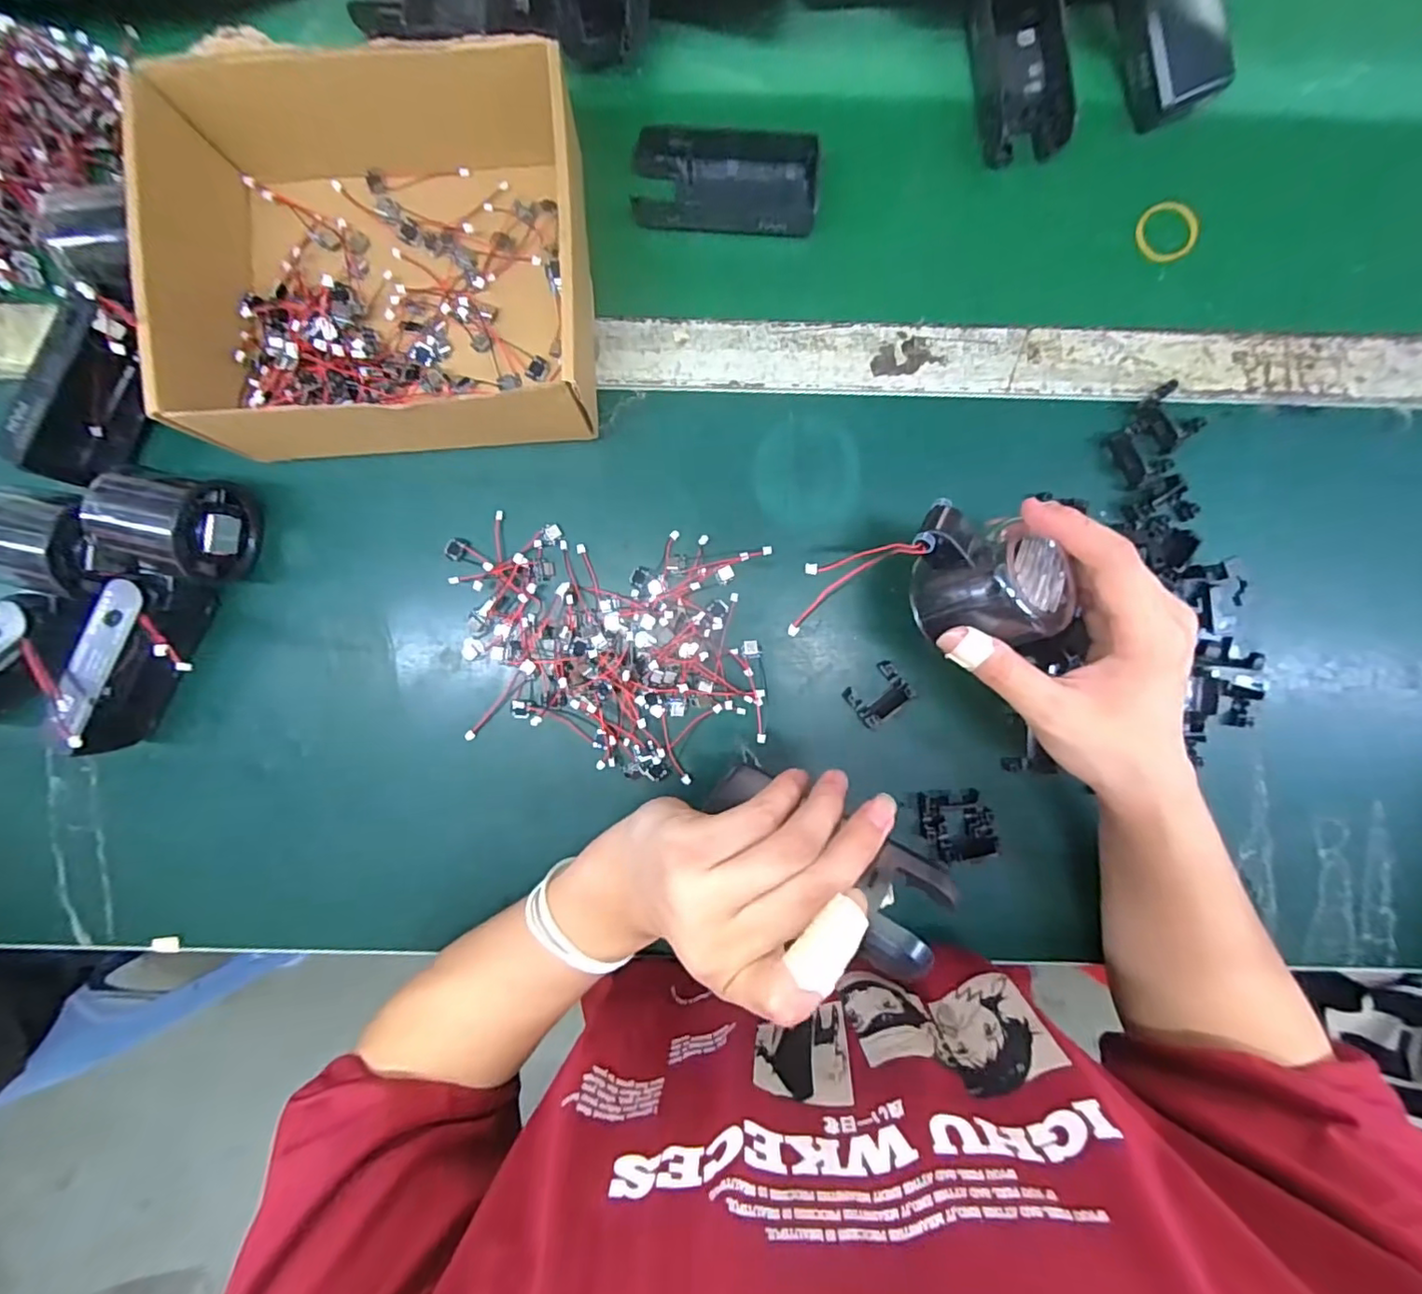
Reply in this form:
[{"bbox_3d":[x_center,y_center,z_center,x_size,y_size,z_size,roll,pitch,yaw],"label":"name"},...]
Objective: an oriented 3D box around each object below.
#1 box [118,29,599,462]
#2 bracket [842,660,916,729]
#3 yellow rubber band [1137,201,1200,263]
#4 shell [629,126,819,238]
[{"bbox_3d":[-0.175,-0.207,0.328,0.213,0.073,0.183,-4,92,0],"label":"box"},{"bbox_3d":[0.103,0.029,0.364,0.036,0.012,0.028,-39,92,1],"label":"bracket"},{"bbox_3d":[0.284,-0.257,0.372,0.038,0.006,0.033,-5,102,3],"label":"yellow rubber band"},{"bbox_3d":[0.009,-0.274,0.355,0.106,0.021,0.056,4,92,-1],"label":"shell"}]

